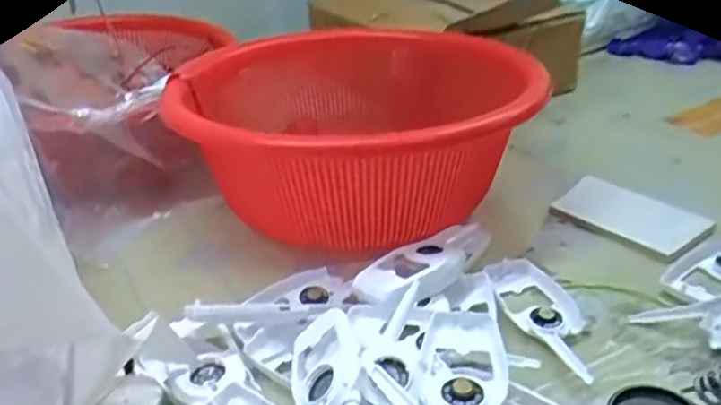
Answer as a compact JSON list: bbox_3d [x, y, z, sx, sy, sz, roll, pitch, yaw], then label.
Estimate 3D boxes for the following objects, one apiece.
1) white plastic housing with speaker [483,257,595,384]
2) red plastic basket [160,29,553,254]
[{"bbox_3d":[0.164,0.099,0.589,0.062,0.020,0.166,-12,29,-15],"label":"white plastic housing with speaker"},{"bbox_3d":[0.002,-0.095,0.883,0.425,0.238,0.441,-2,28,4],"label":"red plastic basket"}]

